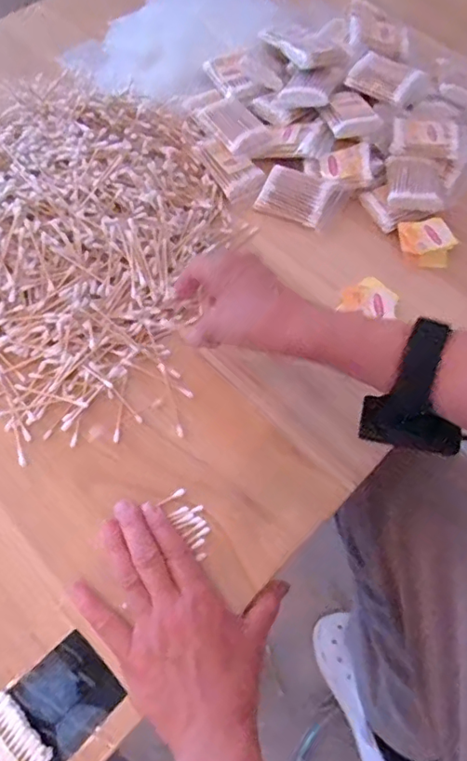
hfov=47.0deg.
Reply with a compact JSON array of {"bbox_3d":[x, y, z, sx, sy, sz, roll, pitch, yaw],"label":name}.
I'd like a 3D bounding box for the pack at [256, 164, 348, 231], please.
[{"bbox_3d":[0.073,-0.202,0.590,0.086,0.017,0.057,20,90,8],"label":"pack"}]

